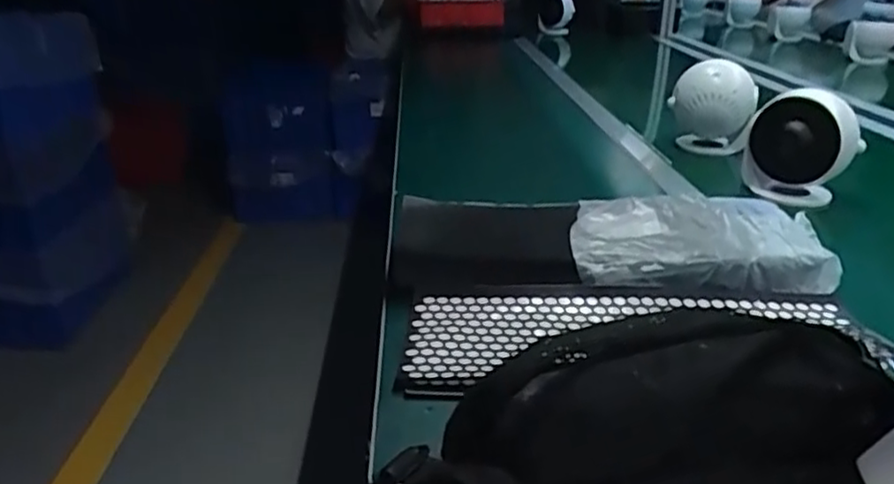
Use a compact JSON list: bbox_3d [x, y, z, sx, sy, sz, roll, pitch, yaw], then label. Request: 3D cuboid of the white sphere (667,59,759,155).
[{"bbox_3d":[0.387,-0.193,1.016,0.088,0.151,0.092,-8,25,-17],"label":"white sphere"}]

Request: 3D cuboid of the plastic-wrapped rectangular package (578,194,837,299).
[{"bbox_3d":[0.225,-0.006,0.635,0.223,0.037,0.146,1,24,4],"label":"plastic-wrapped rectangular package"}]

